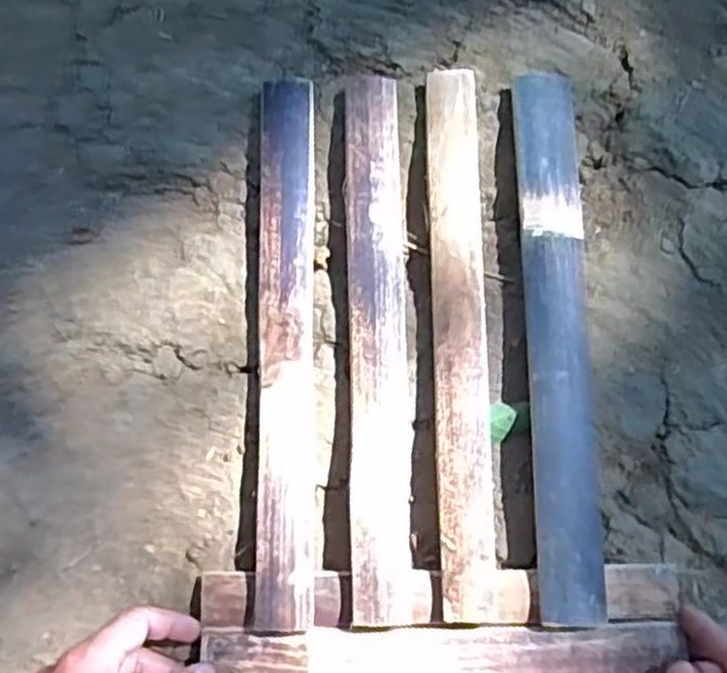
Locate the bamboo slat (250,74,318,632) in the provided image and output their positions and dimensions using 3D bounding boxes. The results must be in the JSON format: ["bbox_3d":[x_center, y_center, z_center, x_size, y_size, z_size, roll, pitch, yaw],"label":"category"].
[{"bbox_3d":[-0.047,0.002,0.494,0.036,0.025,0.344,0,79,1],"label":"bamboo slat"}]

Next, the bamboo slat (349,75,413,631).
[{"bbox_3d":[0.011,-0.003,0.486,0.037,0.012,0.346,-1,79,1],"label":"bamboo slat"}]

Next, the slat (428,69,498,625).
[{"bbox_3d":[0.061,-0.006,0.485,0.034,0.012,0.346,0,79,1],"label":"slat"}]

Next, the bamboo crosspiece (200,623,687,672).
[{"bbox_3d":[0.046,0.190,0.459,0.274,0.010,0.037,-1,79,-1],"label":"bamboo crosspiece"}]

